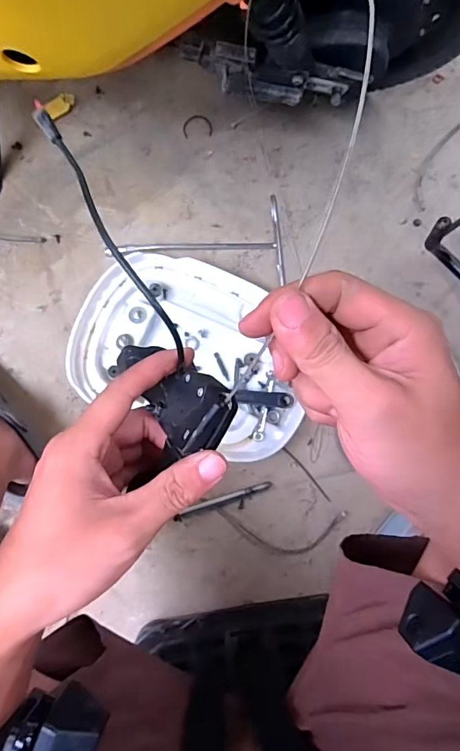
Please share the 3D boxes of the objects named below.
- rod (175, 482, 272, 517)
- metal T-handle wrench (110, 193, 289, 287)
[{"bbox_3d":[-0.007,0.185,0.690,0.139,0.012,0.014,-17,82,-6],"label":"rod"},{"bbox_3d":[-0.056,-0.215,0.742,0.282,0.028,0.150,-4,81,-4],"label":"metal T-handle wrench"}]

